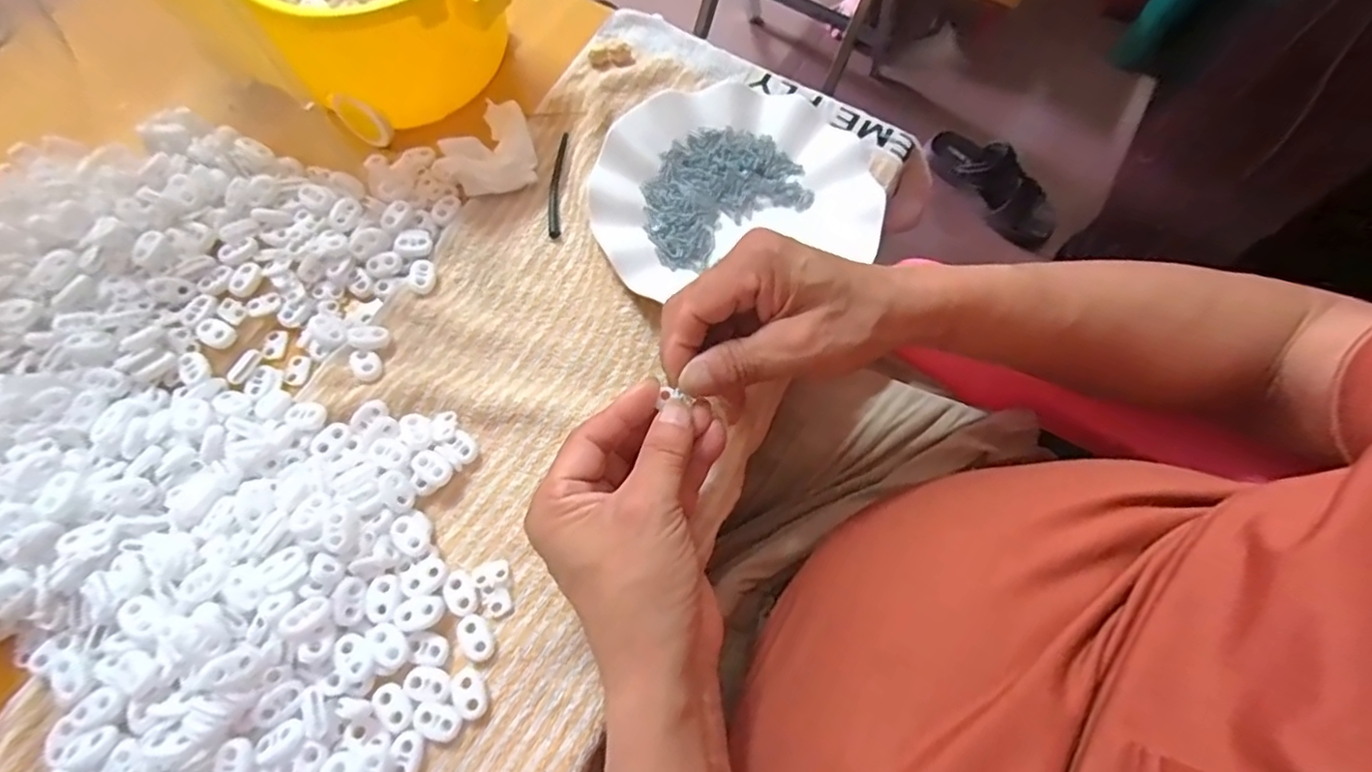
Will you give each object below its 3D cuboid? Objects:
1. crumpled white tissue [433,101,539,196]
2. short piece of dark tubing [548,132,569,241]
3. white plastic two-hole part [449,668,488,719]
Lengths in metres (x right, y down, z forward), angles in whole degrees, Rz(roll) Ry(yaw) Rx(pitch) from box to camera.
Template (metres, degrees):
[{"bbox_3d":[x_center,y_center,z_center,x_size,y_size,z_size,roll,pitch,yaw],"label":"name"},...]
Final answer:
[{"bbox_3d":[-0.125,-0.158,0.421,0.060,0.020,0.070,31,67,7],"label":"crumpled white tissue"},{"bbox_3d":[-0.087,-0.137,0.427,0.009,0.004,0.085,1,67,-3],"label":"short piece of dark tubing"},{"bbox_3d":[-0.104,0.147,0.302,0.015,0.004,0.022,-24,72,-16],"label":"white plastic two-hole part"}]

